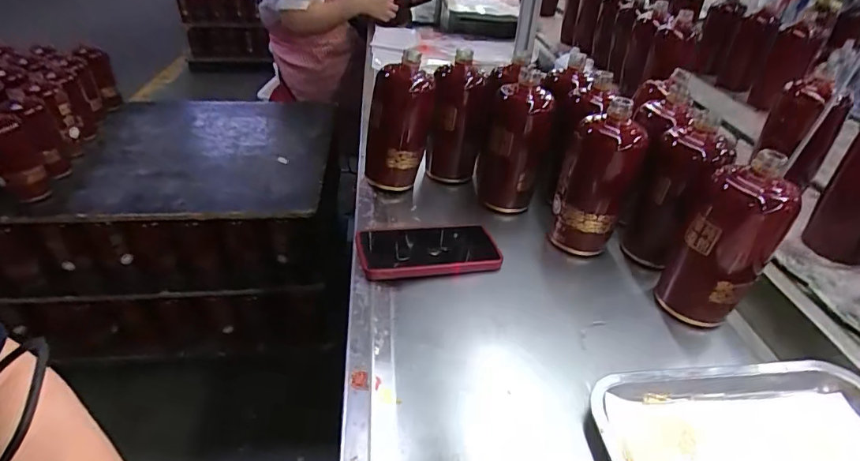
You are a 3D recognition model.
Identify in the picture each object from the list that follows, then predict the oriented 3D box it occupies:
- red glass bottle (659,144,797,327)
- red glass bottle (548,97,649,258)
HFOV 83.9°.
[{"bbox_3d":[0.307,0.014,0.498,0.083,0.186,0.064,25,39,28],"label":"red glass bottle"},{"bbox_3d":[0.206,-0.061,0.590,0.078,0.178,0.082,25,39,27],"label":"red glass bottle"}]

